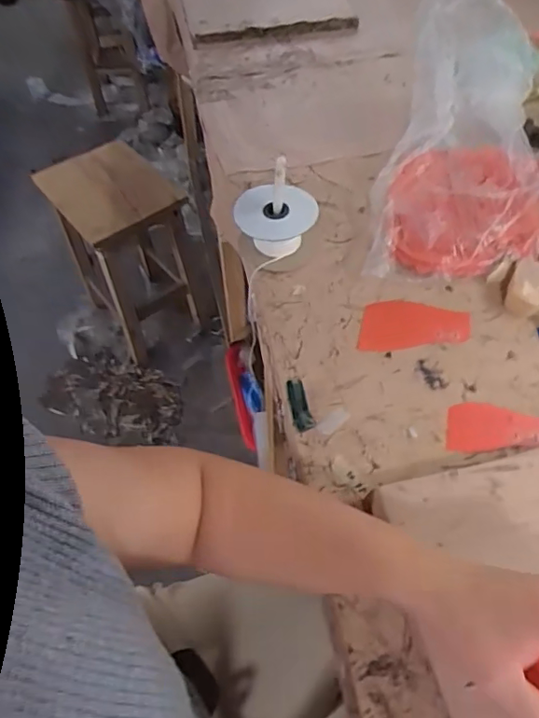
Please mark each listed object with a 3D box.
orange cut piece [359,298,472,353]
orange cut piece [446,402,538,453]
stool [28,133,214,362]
[{"bbox_3d":[0.149,-0.038,0.568,0.117,0.006,0.067,-7,53,-2],"label":"orange cut piece"},{"bbox_3d":[0.204,0.060,0.491,0.090,0.005,0.049,-4,53,0],"label":"orange cut piece"},{"bbox_3d":[-0.344,-0.270,1.398,0.274,0.430,0.311,-30,57,-18],"label":"stool"}]

